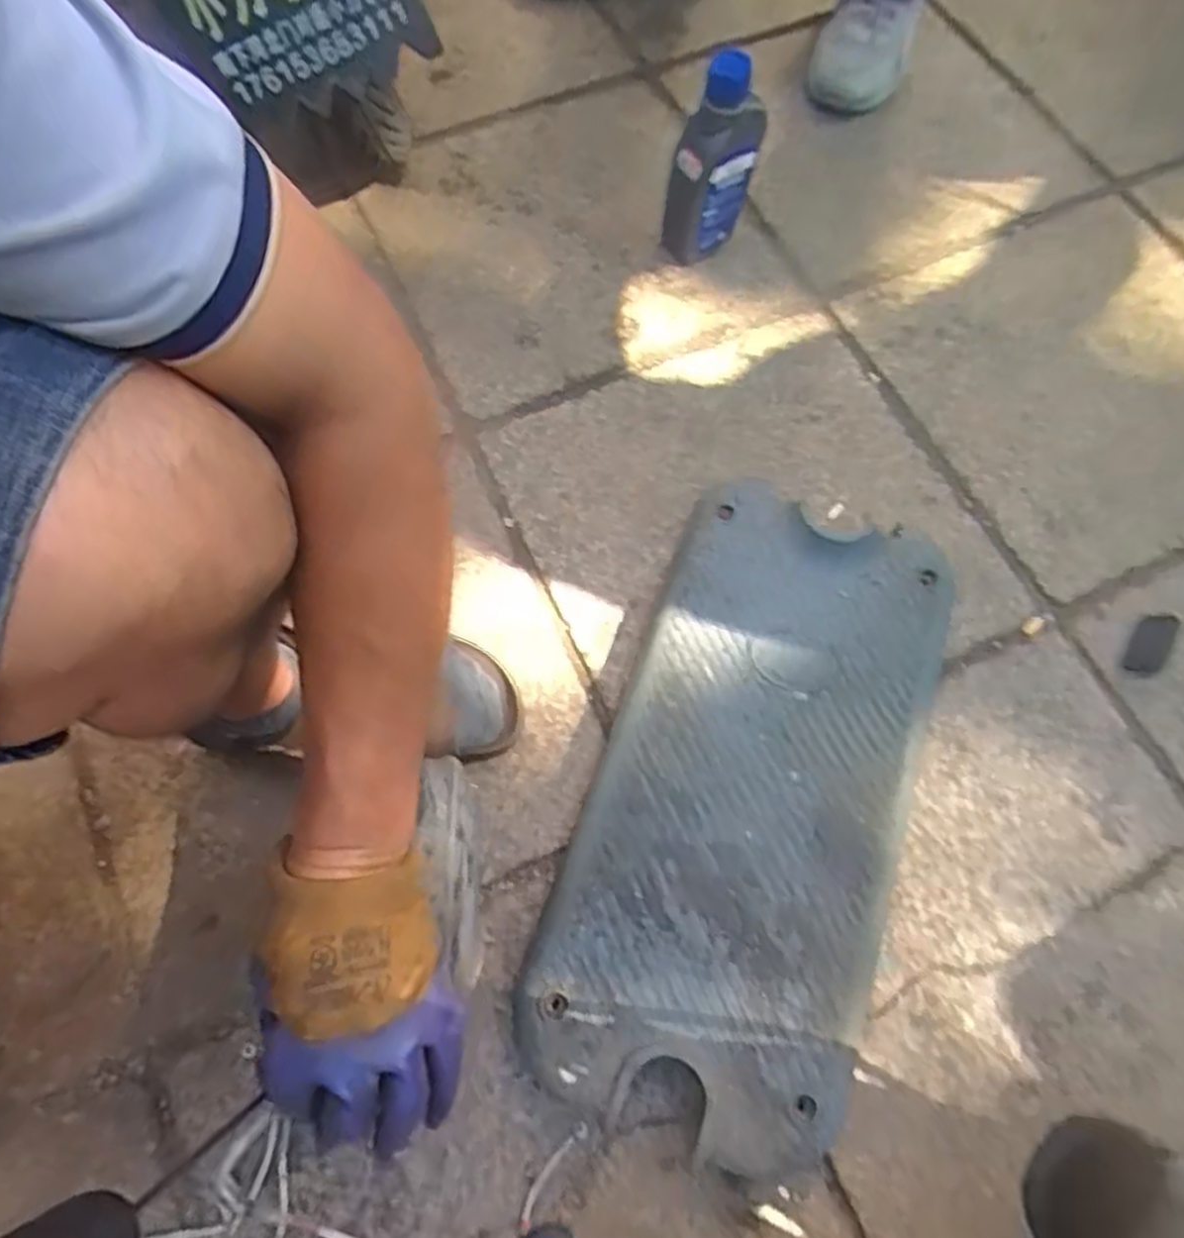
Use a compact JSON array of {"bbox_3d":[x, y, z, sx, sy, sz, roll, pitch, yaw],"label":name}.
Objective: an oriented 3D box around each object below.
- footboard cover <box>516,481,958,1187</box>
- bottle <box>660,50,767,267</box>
[{"bbox_3d":[0.130,0.133,0.639,0.237,0.045,0.500,20,69,8],"label":"footboard cover"},{"bbox_3d":[0.119,-0.450,0.785,0.087,0.188,0.059,6,67,2],"label":"bottle"}]

